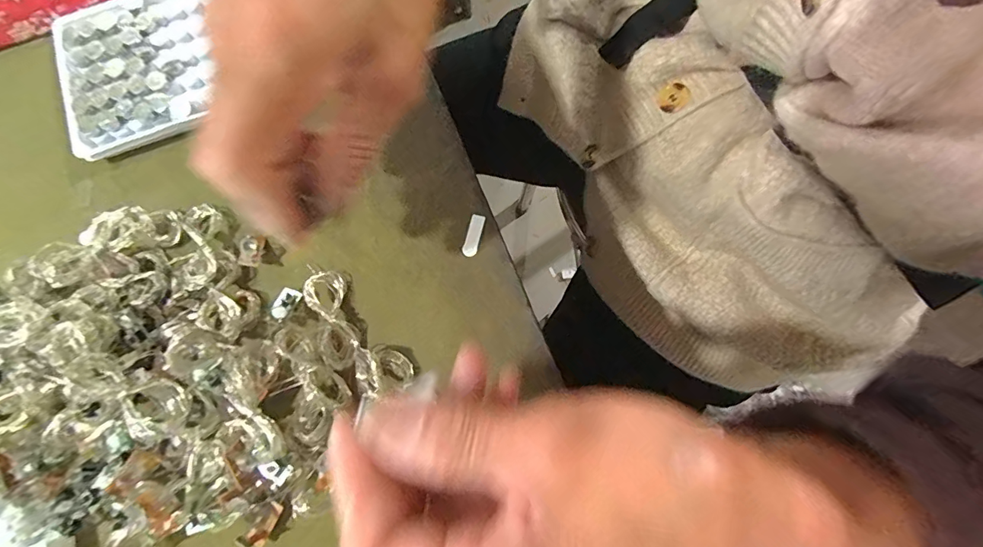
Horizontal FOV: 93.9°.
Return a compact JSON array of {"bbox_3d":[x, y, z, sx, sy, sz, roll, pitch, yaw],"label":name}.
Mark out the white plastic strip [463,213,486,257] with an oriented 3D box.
[{"bbox_3d":[-0.010,-0.021,0.252,0.008,0.004,0.024,17,81,5],"label":"white plastic strip"}]

